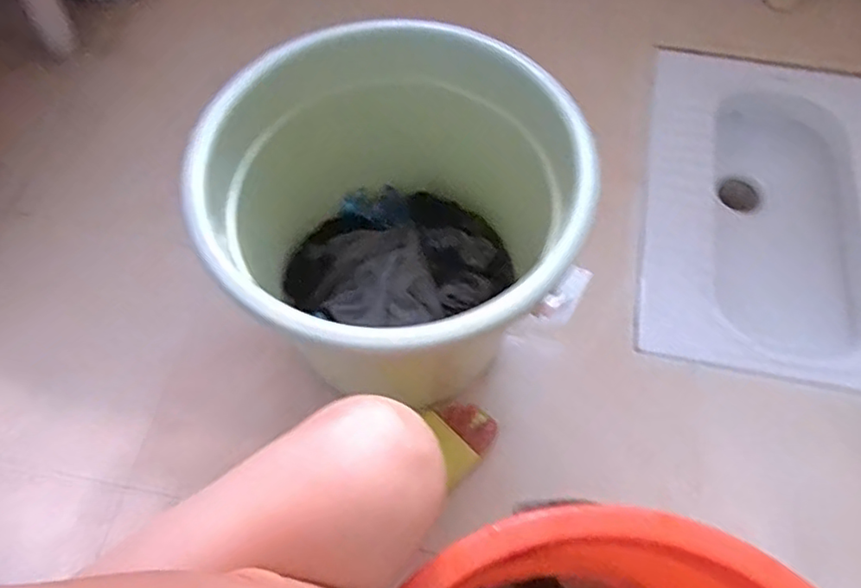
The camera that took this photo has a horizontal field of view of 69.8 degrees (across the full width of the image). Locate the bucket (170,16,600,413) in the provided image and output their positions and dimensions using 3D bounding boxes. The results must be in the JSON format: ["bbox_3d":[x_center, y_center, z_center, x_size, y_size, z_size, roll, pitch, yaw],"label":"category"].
[{"bbox_3d":[-0.033,-0.049,0.668,0.341,0.297,0.336,1,59,-2],"label":"bucket"}]

